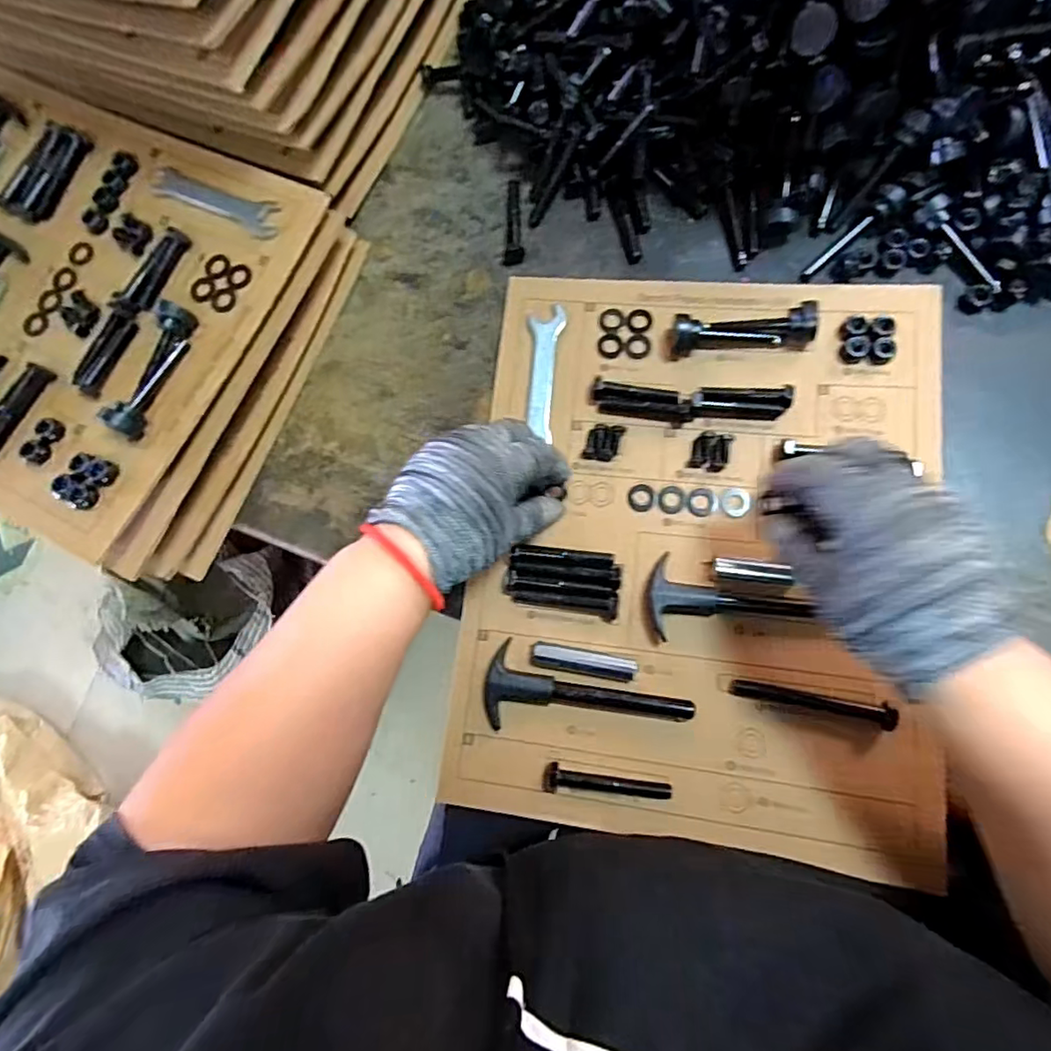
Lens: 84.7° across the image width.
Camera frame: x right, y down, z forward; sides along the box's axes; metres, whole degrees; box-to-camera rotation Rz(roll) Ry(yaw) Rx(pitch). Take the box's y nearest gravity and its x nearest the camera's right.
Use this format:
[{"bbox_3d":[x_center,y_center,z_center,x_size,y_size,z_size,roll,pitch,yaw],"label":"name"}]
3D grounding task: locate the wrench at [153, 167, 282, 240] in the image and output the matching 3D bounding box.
[{"bbox_3d":[-0.230,-0.240,0.429,0.114,0.009,0.027,23,84,13],"label":"wrench"}]

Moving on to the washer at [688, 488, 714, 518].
[{"bbox_3d":[0.120,-0.016,0.394,0.017,0.005,0.020,-3,79,9],"label":"washer"}]

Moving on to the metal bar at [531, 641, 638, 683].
[{"bbox_3d":[0.038,0.089,0.376,0.067,0.018,0.017,7,81,11],"label":"metal bar"}]

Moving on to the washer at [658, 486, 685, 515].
[{"bbox_3d":[0.101,-0.017,0.396,0.018,0.004,0.019,-2,79,9],"label":"washer"}]

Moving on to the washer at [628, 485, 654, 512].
[{"bbox_3d":[0.080,-0.019,0.400,0.017,0.004,0.019,6,81,11],"label":"washer"}]

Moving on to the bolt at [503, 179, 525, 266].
[{"bbox_3d":[-0.011,-0.243,0.454,0.016,0.012,0.076,-4,79,9],"label":"bolt"}]

